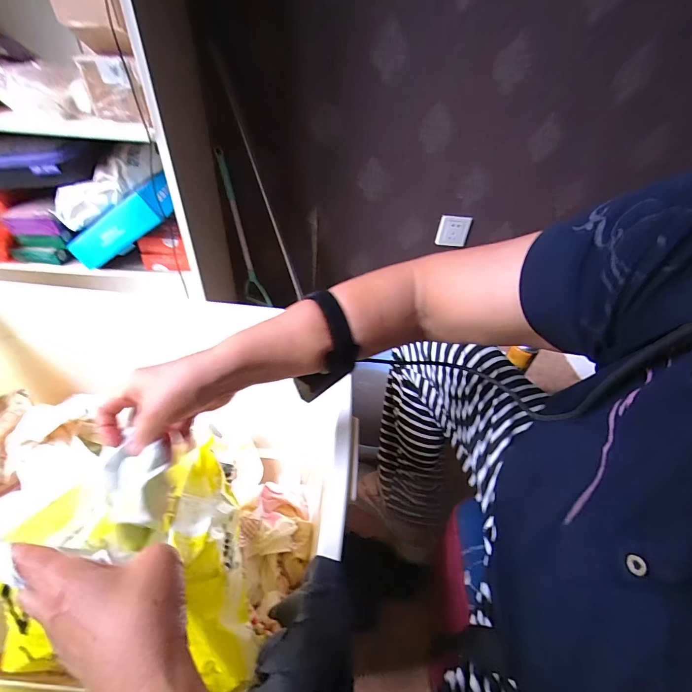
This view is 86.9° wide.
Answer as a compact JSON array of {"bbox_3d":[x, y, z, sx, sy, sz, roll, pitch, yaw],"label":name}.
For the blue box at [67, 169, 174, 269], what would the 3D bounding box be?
[{"bbox_3d":[-0.478,-0.256,0.778,0.281,0.070,0.041,-27,41,18],"label":"blue box"}]

